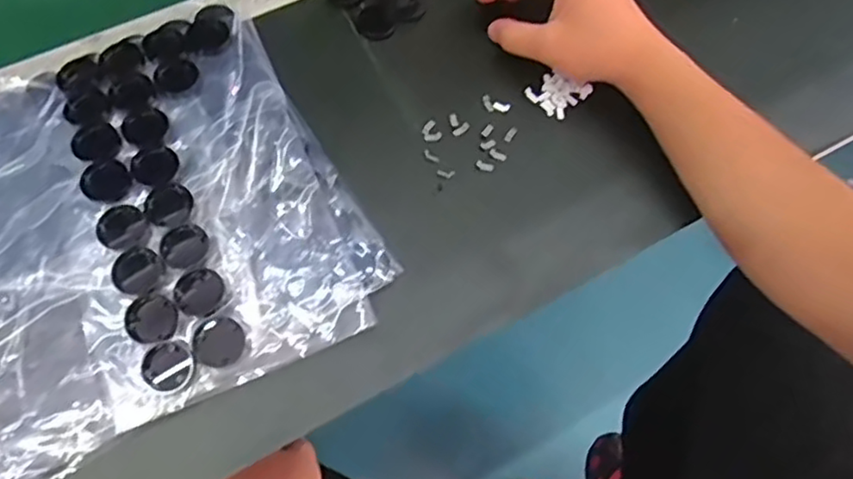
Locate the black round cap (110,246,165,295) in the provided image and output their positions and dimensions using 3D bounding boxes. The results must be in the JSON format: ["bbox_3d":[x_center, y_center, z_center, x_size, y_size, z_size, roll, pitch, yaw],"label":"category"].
[{"bbox_3d":[-0.179,0.020,0.405,0.031,0.006,0.029,1,64,-1],"label":"black round cap"}]

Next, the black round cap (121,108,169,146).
[{"bbox_3d":[-0.191,-0.076,0.441,0.028,0.005,0.029,1,64,-1],"label":"black round cap"}]

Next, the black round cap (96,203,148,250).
[{"bbox_3d":[-0.194,-0.009,0.413,0.028,0.008,0.029,1,64,-1],"label":"black round cap"}]

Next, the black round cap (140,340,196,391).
[{"bbox_3d":[-0.154,0.075,0.387,0.030,0.004,0.028,1,64,-1],"label":"black round cap"}]

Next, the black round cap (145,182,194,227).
[{"bbox_3d":[-0.167,-0.022,0.423,0.027,0.008,0.029,37,69,15],"label":"black round cap"}]

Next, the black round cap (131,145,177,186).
[{"bbox_3d":[-0.181,-0.048,0.430,0.027,0.007,0.029,1,64,-1],"label":"black round cap"}]

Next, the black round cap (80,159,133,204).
[{"bbox_3d":[-0.210,-0.038,0.426,0.029,0.008,0.030,1,64,-1],"label":"black round cap"}]

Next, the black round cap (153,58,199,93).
[{"bbox_3d":[-0.178,-0.117,0.460,0.029,0.009,0.025,-25,67,-13],"label":"black round cap"}]

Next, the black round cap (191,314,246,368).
[{"bbox_3d":[-0.127,0.062,0.397,0.030,0.009,0.030,3,78,-16],"label":"black round cap"}]

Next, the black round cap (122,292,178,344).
[{"bbox_3d":[-0.168,0.049,0.397,0.033,0.006,0.029,38,69,15],"label":"black round cap"}]

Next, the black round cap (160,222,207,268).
[{"bbox_3d":[-0.154,0.005,0.415,0.026,0.011,0.029,29,67,12],"label":"black round cap"}]

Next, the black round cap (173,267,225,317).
[{"bbox_3d":[-0.140,0.032,0.399,0.028,0.007,0.029,1,64,-1],"label":"black round cap"}]

